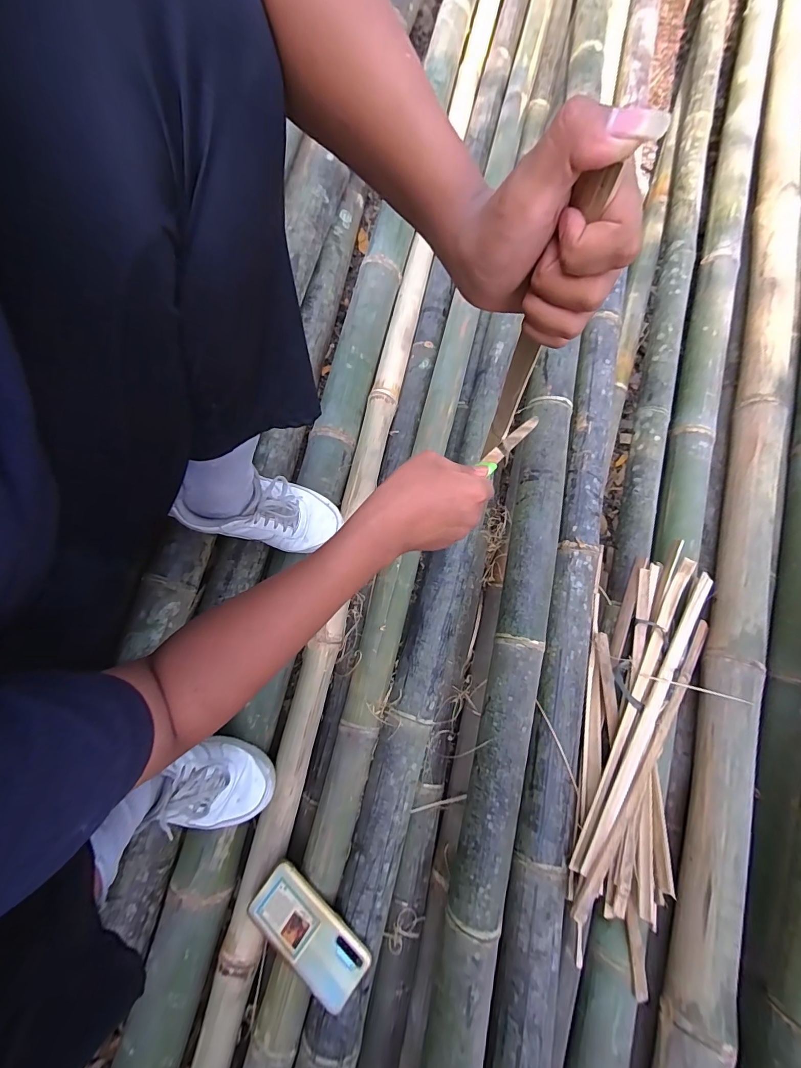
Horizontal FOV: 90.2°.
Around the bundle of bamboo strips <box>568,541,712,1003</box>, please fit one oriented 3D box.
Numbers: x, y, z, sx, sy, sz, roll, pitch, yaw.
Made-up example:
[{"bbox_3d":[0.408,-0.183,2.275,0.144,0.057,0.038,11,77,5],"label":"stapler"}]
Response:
[{"bbox_3d":[0.382,0.323,0.603,0.212,0.058,0.630,16,76,-3],"label":"bundle of bamboo strips"}]

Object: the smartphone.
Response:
[{"bbox_3d":[-0.117,0.498,0.498,0.155,0.013,0.072,34,72,20],"label":"smartphone"}]

